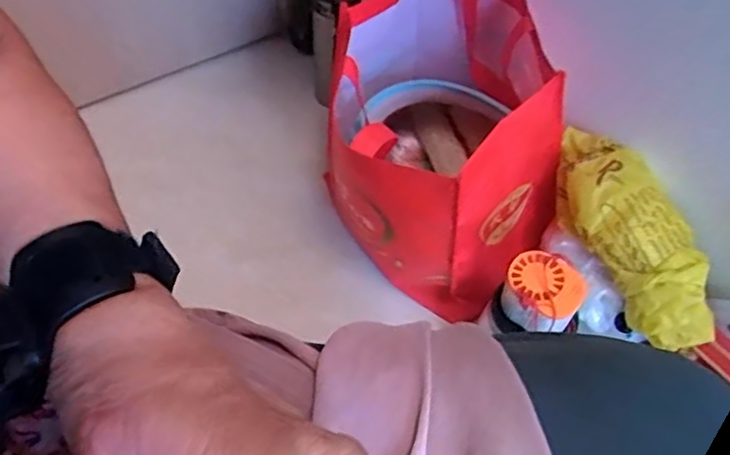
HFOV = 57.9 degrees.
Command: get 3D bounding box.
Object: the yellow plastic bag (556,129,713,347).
[{"bbox_3d":[0.246,-0.005,0.638,0.077,0.084,0.224,-17,69,-19],"label":"yellow plastic bag"}]

